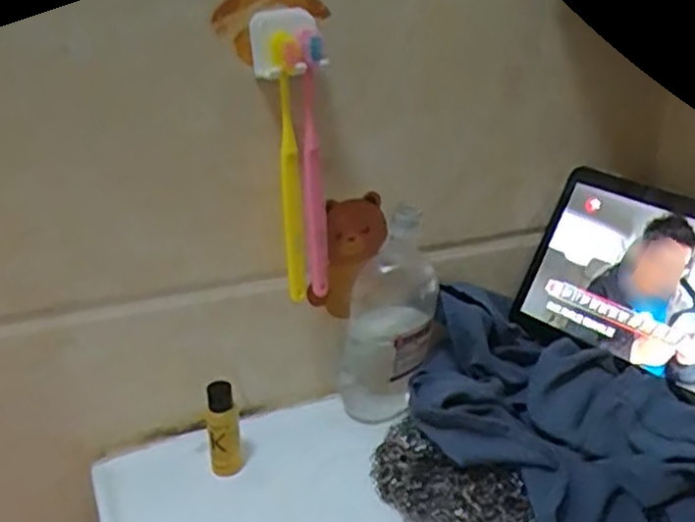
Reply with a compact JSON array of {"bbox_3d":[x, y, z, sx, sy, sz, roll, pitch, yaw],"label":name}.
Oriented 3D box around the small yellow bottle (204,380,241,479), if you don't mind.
[{"bbox_3d":[-0.087,0.114,0.515,0.021,0.068,0.016,-2,24,-5],"label":"small yellow bottle"}]

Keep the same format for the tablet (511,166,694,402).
[{"bbox_3d":[0.239,0.023,0.550,0.217,0.136,0.016,27,8,40],"label":"tablet"}]

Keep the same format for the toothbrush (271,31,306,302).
[{"bbox_3d":[-0.038,-0.055,0.491,0.015,0.180,0.020,0,24,0],"label":"toothbrush"}]

